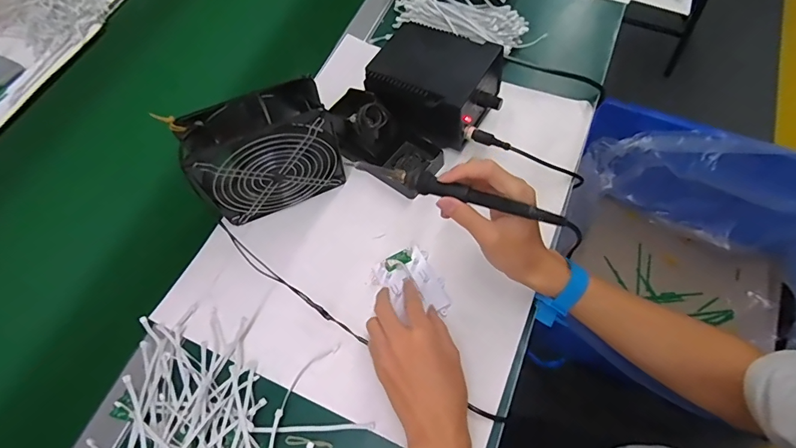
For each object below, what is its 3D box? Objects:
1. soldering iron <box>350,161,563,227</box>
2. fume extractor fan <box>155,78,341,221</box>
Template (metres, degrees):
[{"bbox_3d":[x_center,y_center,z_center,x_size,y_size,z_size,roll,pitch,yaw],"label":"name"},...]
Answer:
[{"bbox_3d":[0.046,-0.032,0.394,0.203,0.016,0.018,18,66,17],"label":"soldering iron"},{"bbox_3d":[-0.148,-0.076,0.488,0.155,0.143,0.064,-26,66,-10],"label":"fume extractor fan"}]

